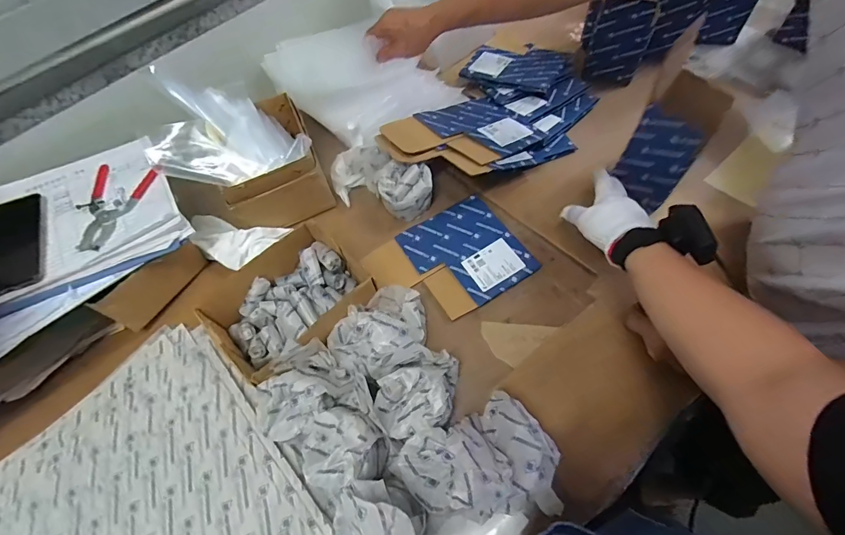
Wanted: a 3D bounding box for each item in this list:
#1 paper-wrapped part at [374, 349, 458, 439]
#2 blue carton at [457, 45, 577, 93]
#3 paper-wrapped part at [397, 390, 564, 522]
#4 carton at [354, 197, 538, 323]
[{"bbox_3d":[0.000,0.158,0.485,0.113,0.074,0.071,-27,61,-8],"label":"paper-wrapped part"},{"bbox_3d":[0.177,-0.380,0.766,0.179,0.022,0.131,18,60,21],"label":"blue carton"},{"bbox_3d":[0.063,0.216,0.448,0.167,0.083,0.127,-14,60,0],"label":"paper-wrapped part"},{"bbox_3d":[0.037,-0.010,0.605,0.214,0.014,0.167,-28,61,-9],"label":"carton"}]

